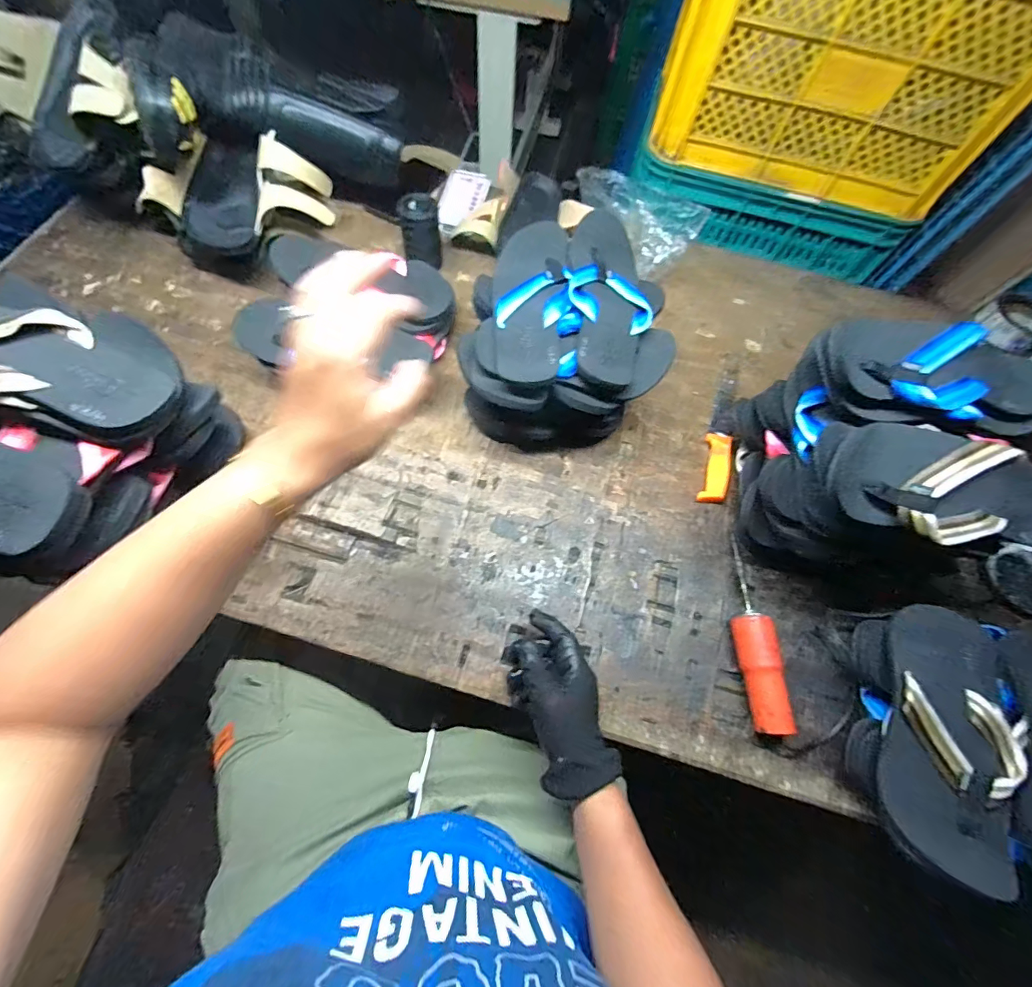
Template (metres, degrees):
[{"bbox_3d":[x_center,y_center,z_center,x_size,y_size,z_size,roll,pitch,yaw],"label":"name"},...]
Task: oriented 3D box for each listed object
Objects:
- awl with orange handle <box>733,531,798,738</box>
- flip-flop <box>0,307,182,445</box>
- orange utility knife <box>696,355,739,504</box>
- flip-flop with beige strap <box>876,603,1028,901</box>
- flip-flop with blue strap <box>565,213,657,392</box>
[{"bbox_3d":[0.278,0.162,0.526,0.034,0.045,0.216,0,67,-3],"label":"awl with orange handle"},{"bbox_3d":[-0.434,-0.113,0.382,0.240,0.060,0.104,15,66,1],"label":"flip-flop"},{"bbox_3d":[0.310,-0.106,0.661,0.035,0.021,0.273,17,68,4],"label":"orange utility knife"},{"bbox_3d":[0.421,0.231,0.428,0.121,0.040,0.240,23,67,5],"label":"flip-flop with beige strap"},{"bbox_3d":[0.116,-0.246,0.557,0.107,0.046,0.229,5,66,-3],"label":"flip-flop with blue strap"}]

